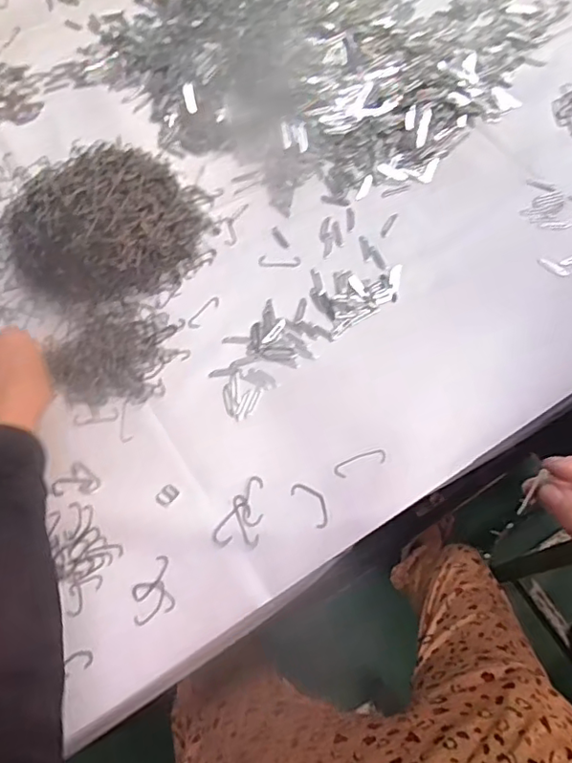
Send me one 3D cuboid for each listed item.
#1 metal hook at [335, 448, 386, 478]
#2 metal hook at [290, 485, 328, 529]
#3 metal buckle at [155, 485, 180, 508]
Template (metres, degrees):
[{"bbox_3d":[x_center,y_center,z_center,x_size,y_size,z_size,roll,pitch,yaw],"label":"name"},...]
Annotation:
[{"bbox_3d":[0.069,0.074,0.530,0.050,0.004,0.015,-21,65,-7],"label":"metal hook"},{"bbox_3d":[0.024,0.108,0.514,0.021,0.004,0.046,-35,68,-13],"label":"metal hook"},{"bbox_3d":[-0.108,0.103,0.524,0.015,0.004,0.020,33,71,17],"label":"metal buckle"}]

